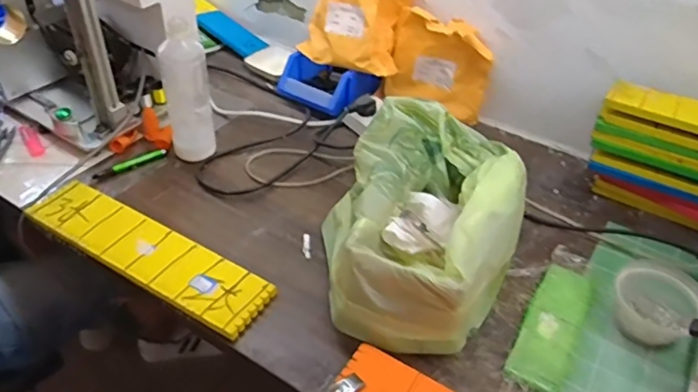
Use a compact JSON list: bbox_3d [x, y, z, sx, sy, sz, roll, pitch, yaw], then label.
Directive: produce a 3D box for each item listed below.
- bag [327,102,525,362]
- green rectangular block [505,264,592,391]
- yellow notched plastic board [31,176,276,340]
[{"bbox_3d":[0.088,0.022,0.655,0.226,0.125,0.316,18,43,15],"label":"bag"},{"bbox_3d":[0.232,0.146,0.616,0.056,0.013,0.178,23,44,20],"label":"green rectangular block"},{"bbox_3d":[-0.252,0.069,0.675,0.343,0.018,0.087,24,45,22],"label":"yellow notched plastic board"}]

